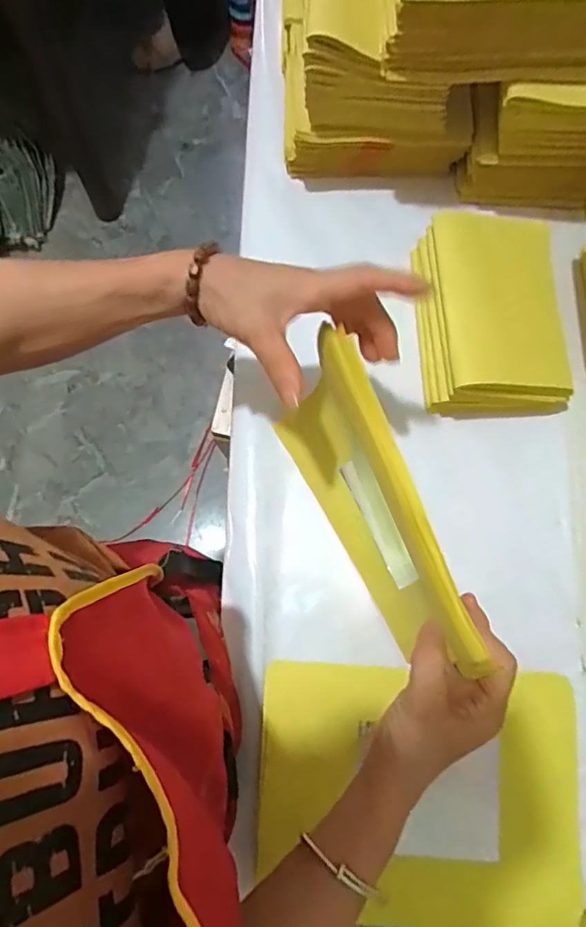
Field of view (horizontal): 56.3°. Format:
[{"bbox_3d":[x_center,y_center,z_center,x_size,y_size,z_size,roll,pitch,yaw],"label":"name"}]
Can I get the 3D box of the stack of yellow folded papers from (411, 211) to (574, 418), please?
[{"bbox_3d":[0.175,-0.134,0.488,0.127,0.063,0.170,-1,77,-1],"label":"stack of yellow folded papers"}]

